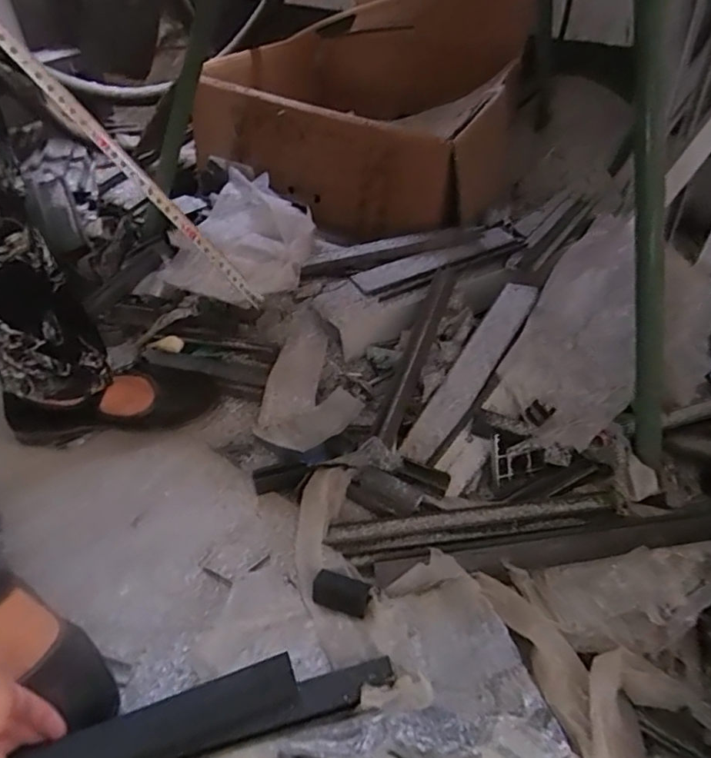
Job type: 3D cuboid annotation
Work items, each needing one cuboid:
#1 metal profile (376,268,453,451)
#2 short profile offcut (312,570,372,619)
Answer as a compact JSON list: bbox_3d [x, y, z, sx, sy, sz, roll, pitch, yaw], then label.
[{"bbox_3d":[0.084,-0.036,0.743,0.027,0.028,0.268,15,69,15],"label":"metal profile"},{"bbox_3d":[-0.015,0.210,0.558,0.057,0.014,0.035,14,47,15],"label":"short profile offcut"}]

